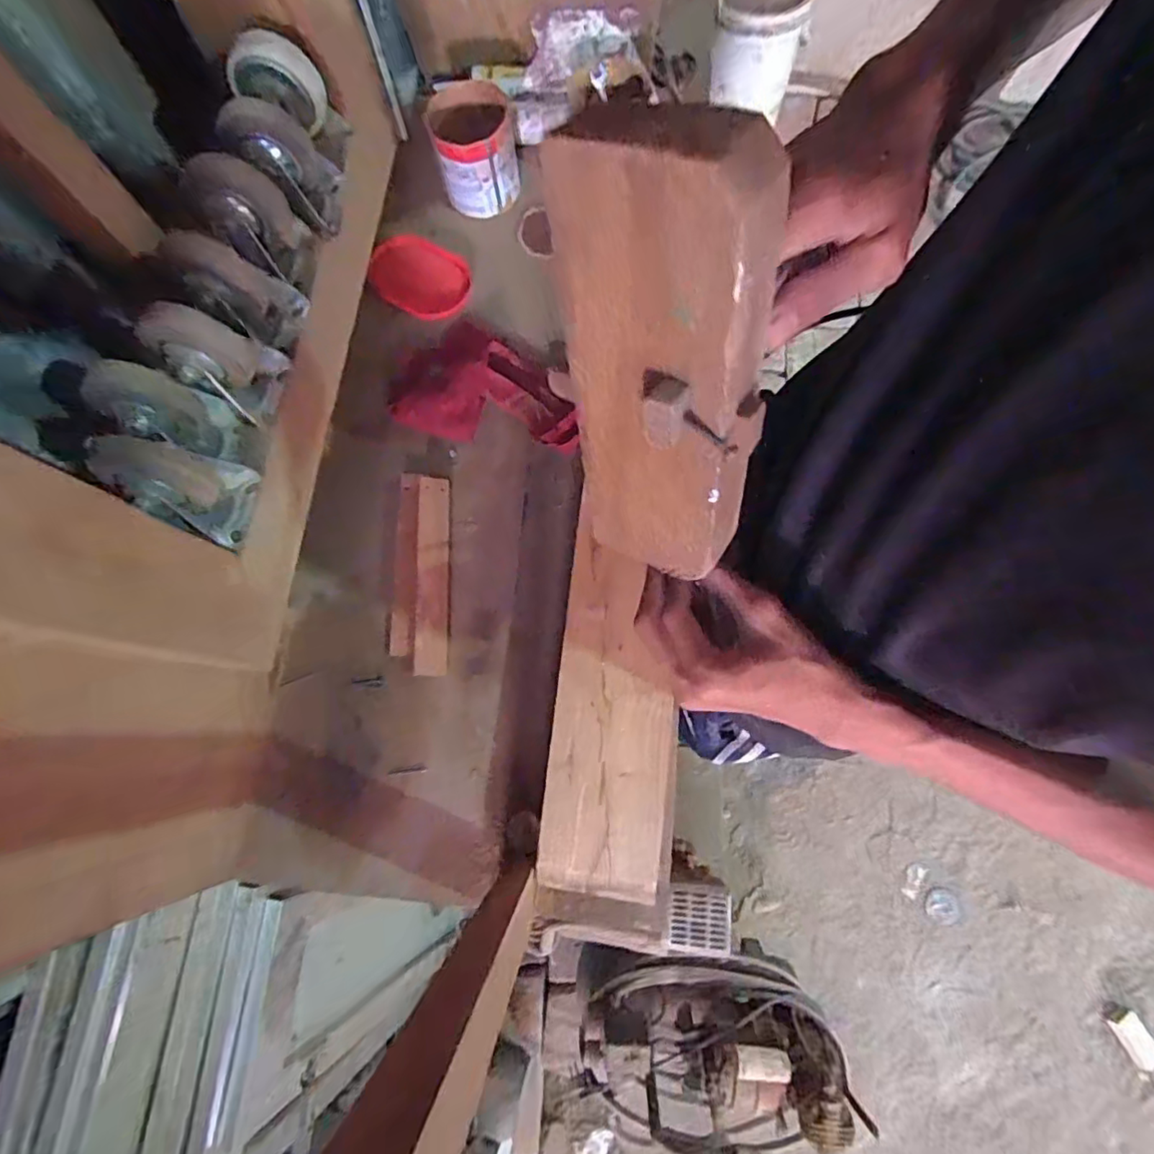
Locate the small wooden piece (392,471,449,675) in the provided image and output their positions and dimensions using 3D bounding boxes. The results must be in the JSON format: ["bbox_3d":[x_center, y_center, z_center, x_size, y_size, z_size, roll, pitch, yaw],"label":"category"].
[{"bbox_3d":[-0.185,-0.009,0.663,0.068,0.023,0.240,-2,76,1],"label":"small wooden piece"}]

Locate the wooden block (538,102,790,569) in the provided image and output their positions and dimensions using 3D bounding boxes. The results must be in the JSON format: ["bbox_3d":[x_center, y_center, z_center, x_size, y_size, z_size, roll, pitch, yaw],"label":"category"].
[{"bbox_3d":[0.041,-0.076,0.236,0.079,0.190,0.055,21,57,22],"label":"wooden block"}]

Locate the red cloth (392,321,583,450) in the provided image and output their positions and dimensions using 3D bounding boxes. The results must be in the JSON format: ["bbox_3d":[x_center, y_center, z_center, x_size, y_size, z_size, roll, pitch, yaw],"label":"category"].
[{"bbox_3d":[-0.106,-0.248,0.707,0.247,0.055,0.162,13,76,5],"label":"red cloth"}]

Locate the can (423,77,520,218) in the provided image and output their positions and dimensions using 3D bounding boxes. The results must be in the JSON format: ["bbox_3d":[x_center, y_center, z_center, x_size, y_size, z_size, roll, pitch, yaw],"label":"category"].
[{"bbox_3d":[-0.136,-0.572,0.763,0.104,0.097,0.113,-11,76,-2],"label":"can"}]

